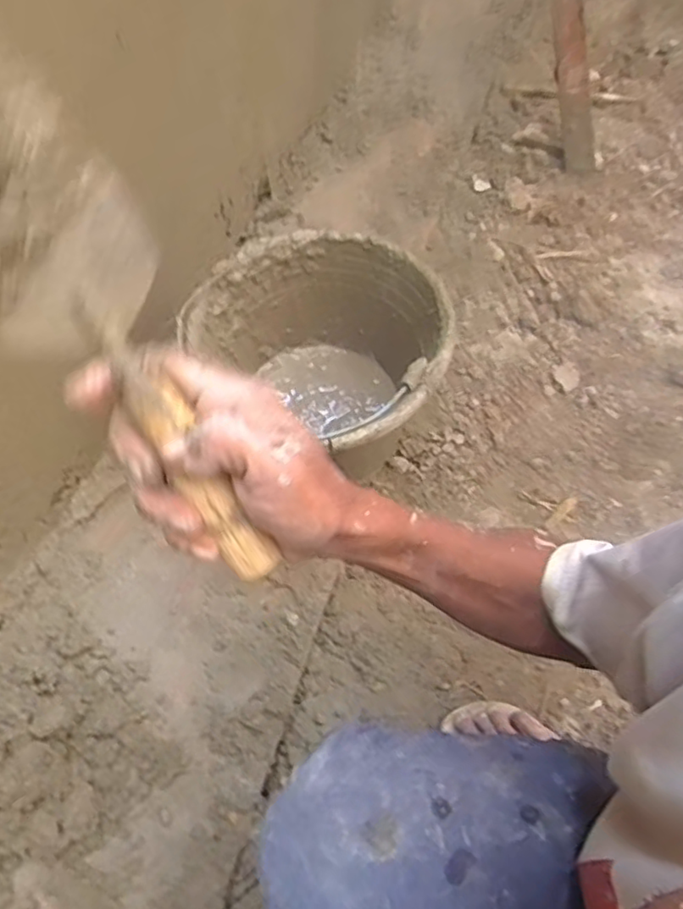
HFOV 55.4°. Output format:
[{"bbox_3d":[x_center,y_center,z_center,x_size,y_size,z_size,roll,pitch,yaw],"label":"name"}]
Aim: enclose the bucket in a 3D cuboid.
[{"bbox_3d":[-0.012,-0.094,0.823,0.275,0.260,0.249,34,65,16],"label":"bucket"}]

